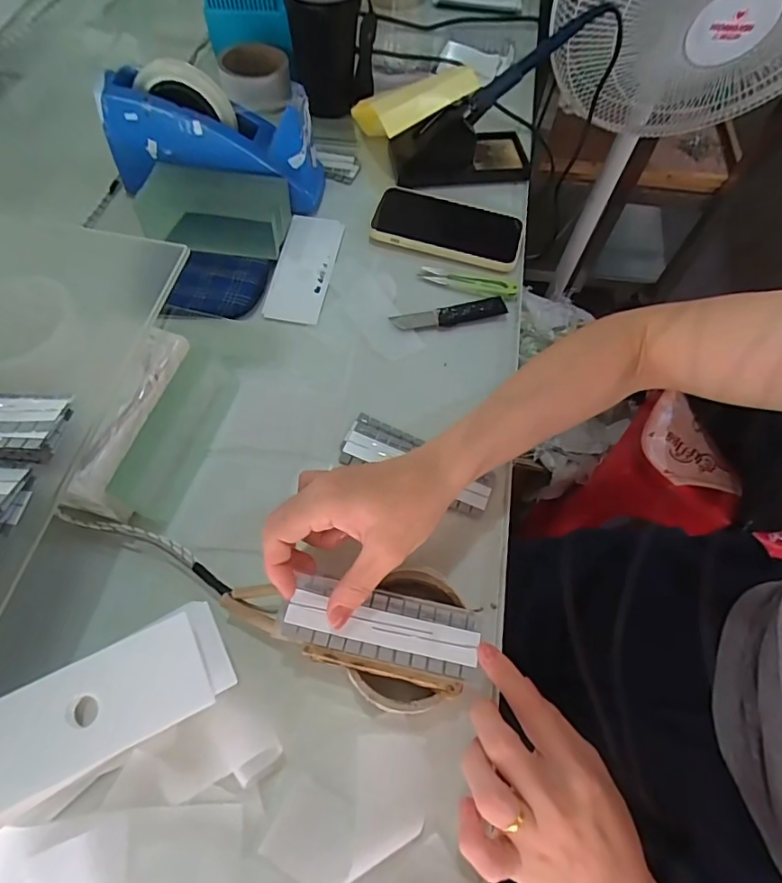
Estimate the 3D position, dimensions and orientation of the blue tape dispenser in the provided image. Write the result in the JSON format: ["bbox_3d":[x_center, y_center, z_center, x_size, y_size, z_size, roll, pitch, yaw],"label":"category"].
[{"bbox_3d":[-0.181,-0.309,0.532,0.213,0.120,0.064,4,62,-2],"label":"blue tape dispenser"}]

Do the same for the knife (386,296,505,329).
[{"bbox_3d":[0.058,-0.127,0.504,0.112,0.008,0.024,-11,63,-10],"label":"knife"}]

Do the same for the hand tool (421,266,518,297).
[{"bbox_3d":[0.081,-0.167,0.529,0.098,0.005,0.024,15,62,4],"label":"hand tool"}]

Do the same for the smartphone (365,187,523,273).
[{"bbox_3d":[0.061,-0.234,0.550,0.158,0.016,0.084,14,62,4],"label":"smartphone"}]

